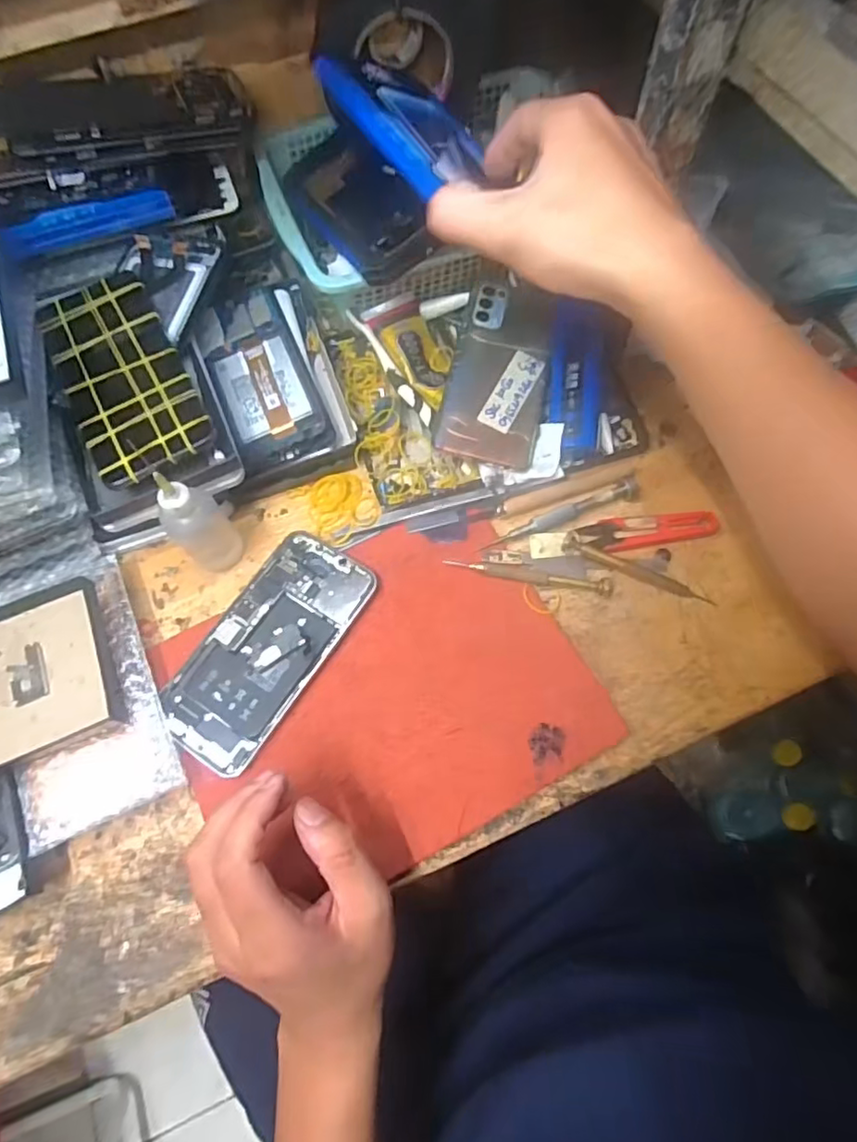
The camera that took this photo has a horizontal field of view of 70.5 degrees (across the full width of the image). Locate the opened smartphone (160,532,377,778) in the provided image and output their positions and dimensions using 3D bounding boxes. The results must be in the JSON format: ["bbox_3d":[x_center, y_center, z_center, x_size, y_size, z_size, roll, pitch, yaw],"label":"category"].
[{"bbox_3d":[-0.108,0.049,0.409,0.080,0.010,0.162,30,72,13],"label":"opened smartphone"}]

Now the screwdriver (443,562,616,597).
[{"bbox_3d":[0.070,0.003,0.424,0.115,0.009,0.012,8,68,5],"label":"screwdriver"}]

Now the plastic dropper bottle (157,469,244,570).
[{"bbox_3d":[-0.153,-0.033,0.405,0.036,0.096,0.031,-36,71,-12],"label":"plastic dropper bottle"}]

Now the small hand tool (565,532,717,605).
[{"bbox_3d":[0.147,0.000,0.428,0.108,0.009,0.015,25,70,9],"label":"small hand tool"}]

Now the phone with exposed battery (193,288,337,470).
[{"bbox_3d":[-0.130,-0.152,0.470,0.071,0.011,0.158,-23,72,-4],"label":"phone with exposed battery"}]

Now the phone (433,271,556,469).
[{"bbox_3d":[0.054,-0.152,0.456,0.072,0.005,0.155,12,74,3],"label":"phone"}]

